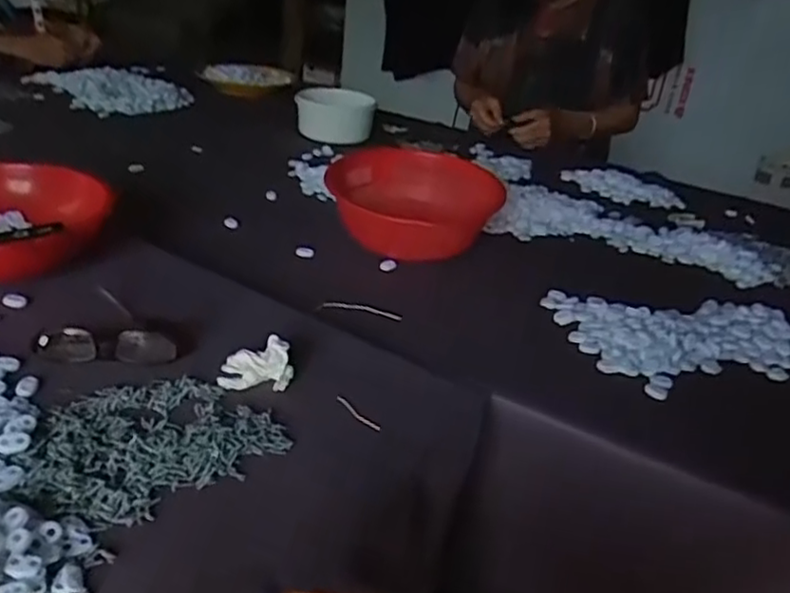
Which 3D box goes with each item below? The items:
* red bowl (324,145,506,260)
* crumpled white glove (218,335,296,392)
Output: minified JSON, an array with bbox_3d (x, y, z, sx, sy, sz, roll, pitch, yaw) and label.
[{"bbox_3d":[0.015,-0.122,0.923,0.233,0.094,0.198,-20,38,-42],"label":"red bowl"},{"bbox_3d":[-0.121,0.057,0.602,0.061,0.036,0.029,0,28,-14],"label":"crumpled white glove"}]

